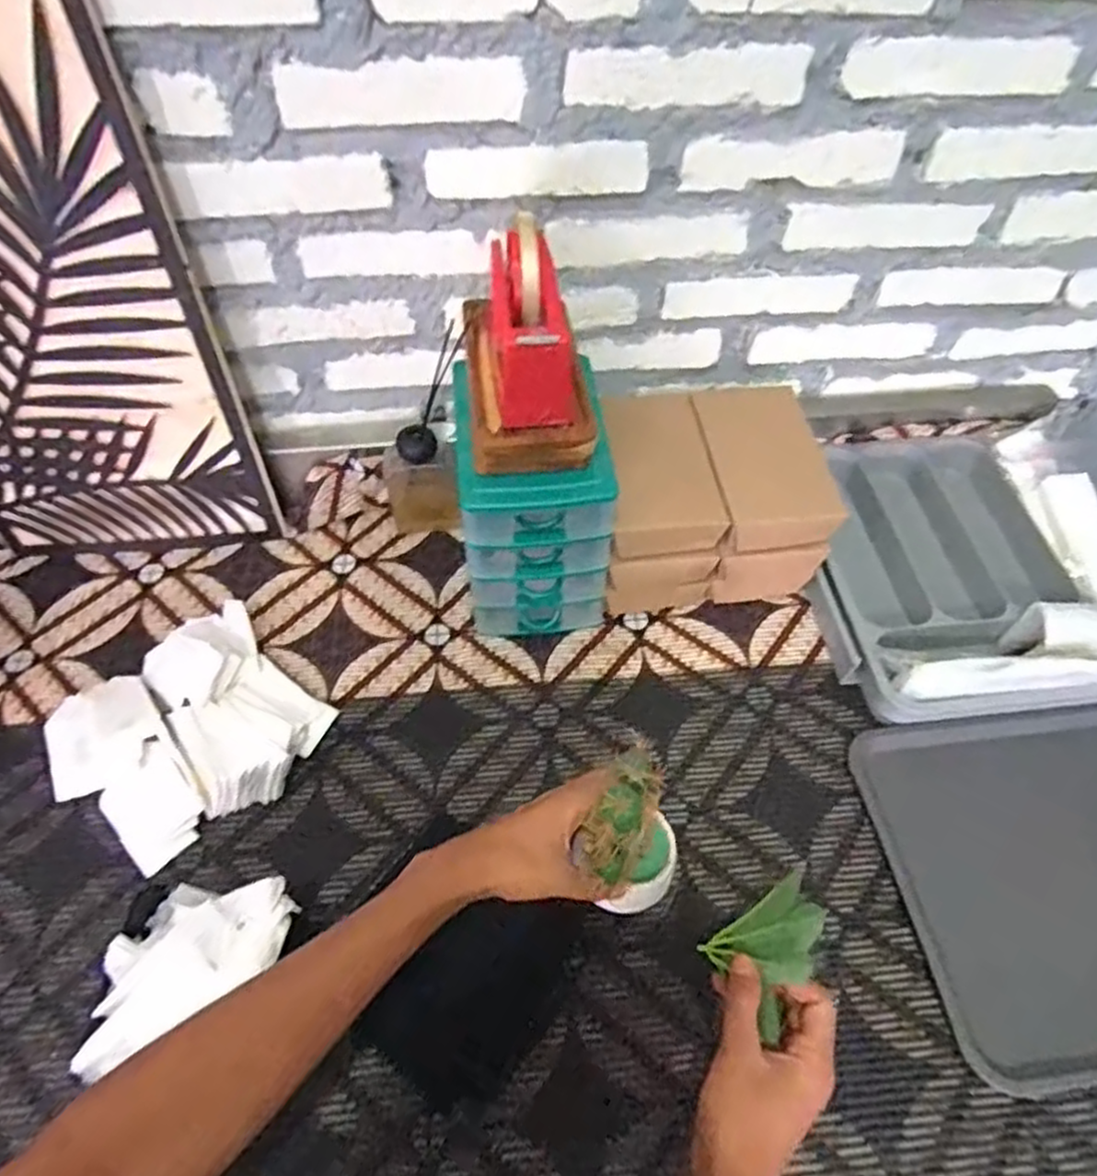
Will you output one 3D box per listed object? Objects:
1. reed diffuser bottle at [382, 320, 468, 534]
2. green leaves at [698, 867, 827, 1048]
[{"bbox_3d":[-0.130,-0.153,0.786,0.099,0.239,0.053,-22,56,-16],"label":"reed diffuser bottle"},{"bbox_3d":[0.155,0.239,0.487,0.083,0.041,0.063,-28,58,-19],"label":"green leaves"}]

